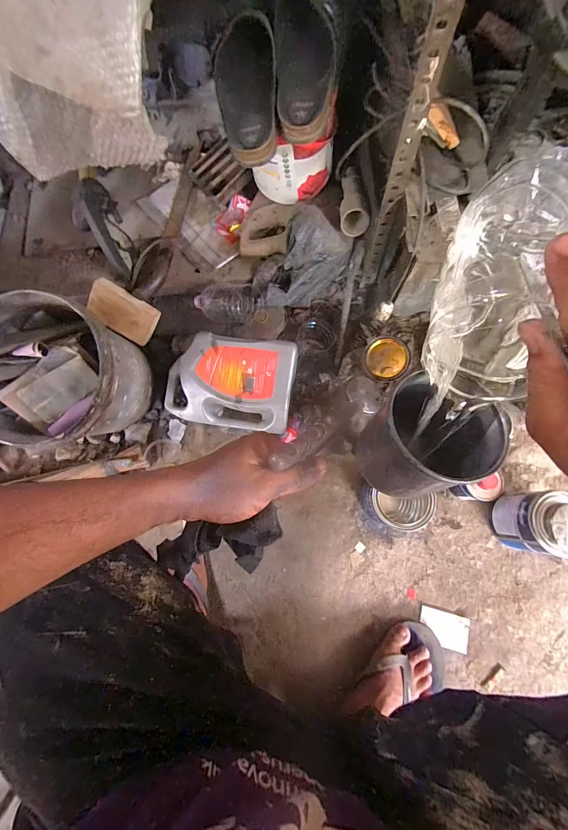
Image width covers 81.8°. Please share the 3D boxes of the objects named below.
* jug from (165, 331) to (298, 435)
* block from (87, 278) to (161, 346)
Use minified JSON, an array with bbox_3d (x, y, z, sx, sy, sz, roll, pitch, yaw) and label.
[{"bbox_3d":[-0.112,-0.072,0.732,0.279,0.105,0.194,9,92,4],"label":"jug"},{"bbox_3d":[-0.359,-0.227,0.731,0.140,0.025,0.091,29,112,-15],"label":"block"}]

